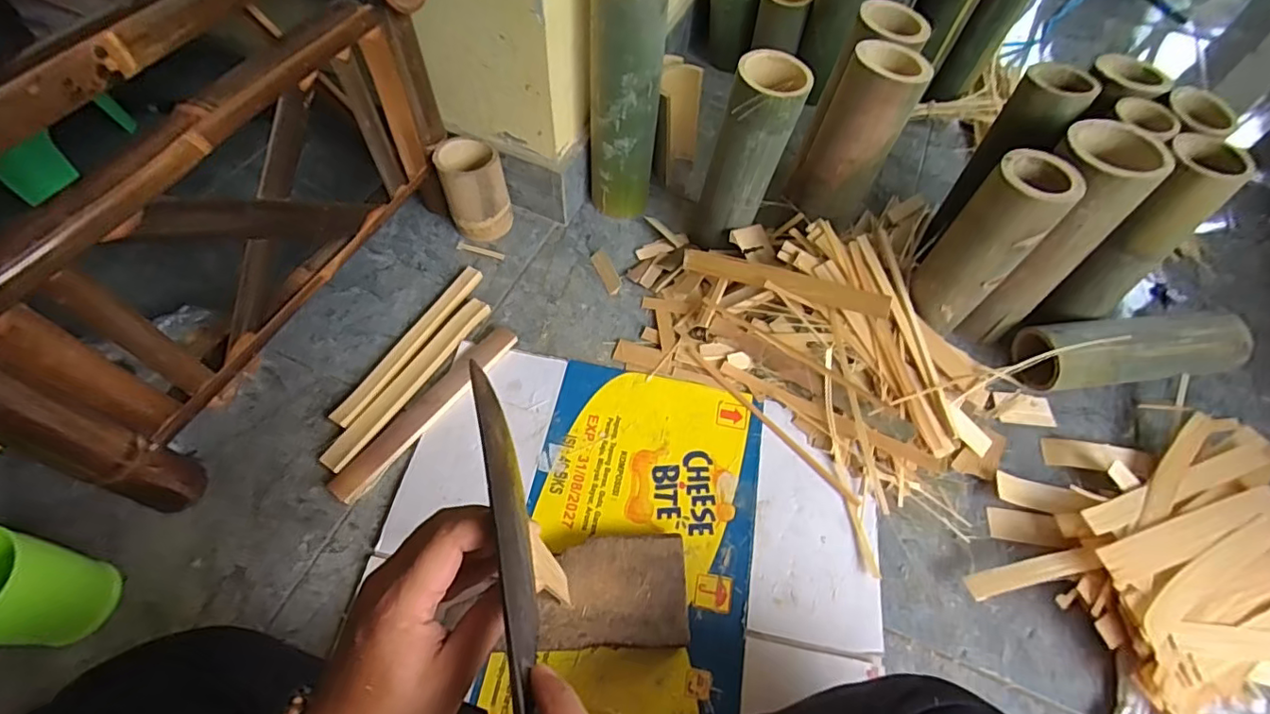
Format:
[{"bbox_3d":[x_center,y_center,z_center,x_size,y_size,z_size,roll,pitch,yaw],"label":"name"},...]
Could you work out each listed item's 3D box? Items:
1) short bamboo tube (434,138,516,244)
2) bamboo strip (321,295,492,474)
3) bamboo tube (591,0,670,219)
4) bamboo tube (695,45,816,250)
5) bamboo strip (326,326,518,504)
[{"bbox_3d":[-0.229,-0.236,0.808,0.084,0.121,0.085,-19,62,-14],"label":"short bamboo tube"},{"bbox_3d":[-0.278,0.028,0.705,0.031,0.012,0.271,28,61,13],"label":"bamboo strip"},{"bbox_3d":[-0.015,-0.339,0.765,0.094,0.324,0.084,1,59,-3],"label":"bamboo tube"},{"bbox_3d":[0.143,-0.253,0.723,0.094,0.234,0.089,19,60,8],"label":"bamboo tube"},{"bbox_3d":[-0.251,0.060,0.689,0.042,0.011,0.275,34,63,16],"label":"bamboo strip"}]

